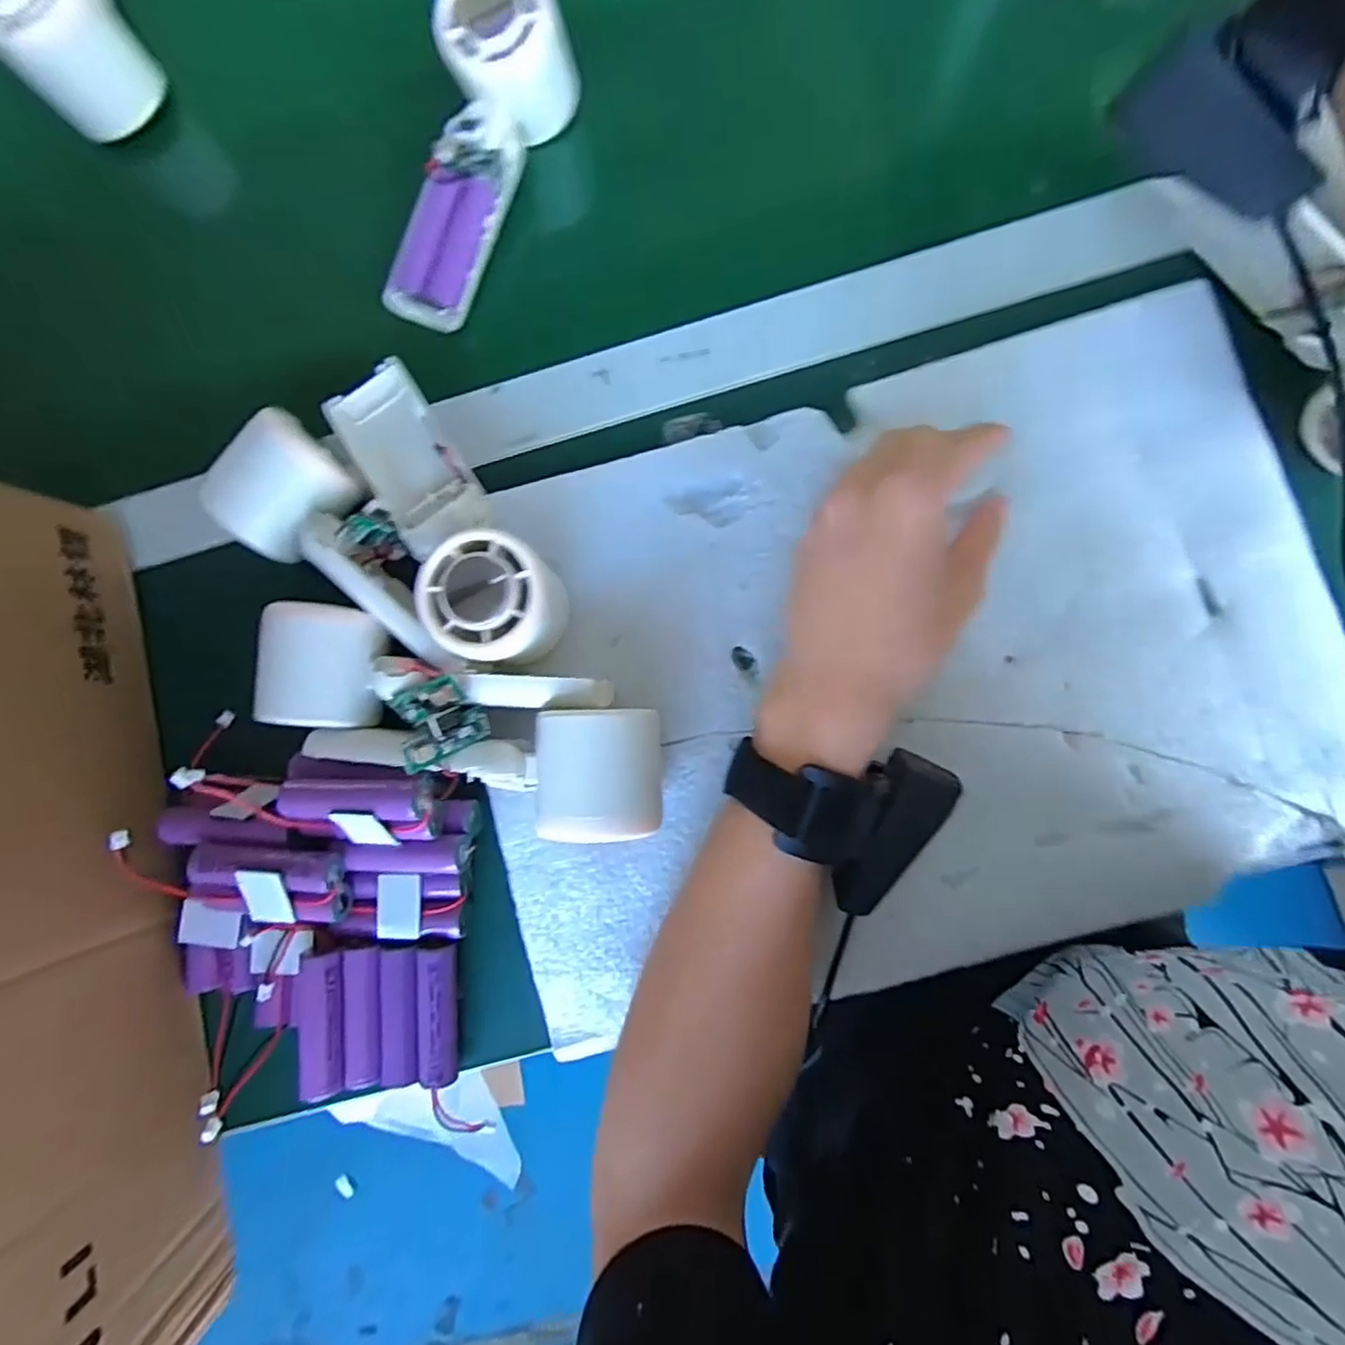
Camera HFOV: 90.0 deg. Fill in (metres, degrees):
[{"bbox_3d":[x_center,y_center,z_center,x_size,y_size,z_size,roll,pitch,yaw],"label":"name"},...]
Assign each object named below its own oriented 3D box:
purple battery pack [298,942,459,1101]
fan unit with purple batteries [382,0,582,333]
[{"bbox_3d":[-0.139,0.165,0.319,0.069,0.015,0.064,-4,85,4],"label":"purple battery pack"},{"bbox_3d":[-0.105,-0.269,0.357,0.059,0.043,0.167,25,102,3],"label":"fan unit with purple batteries"}]

